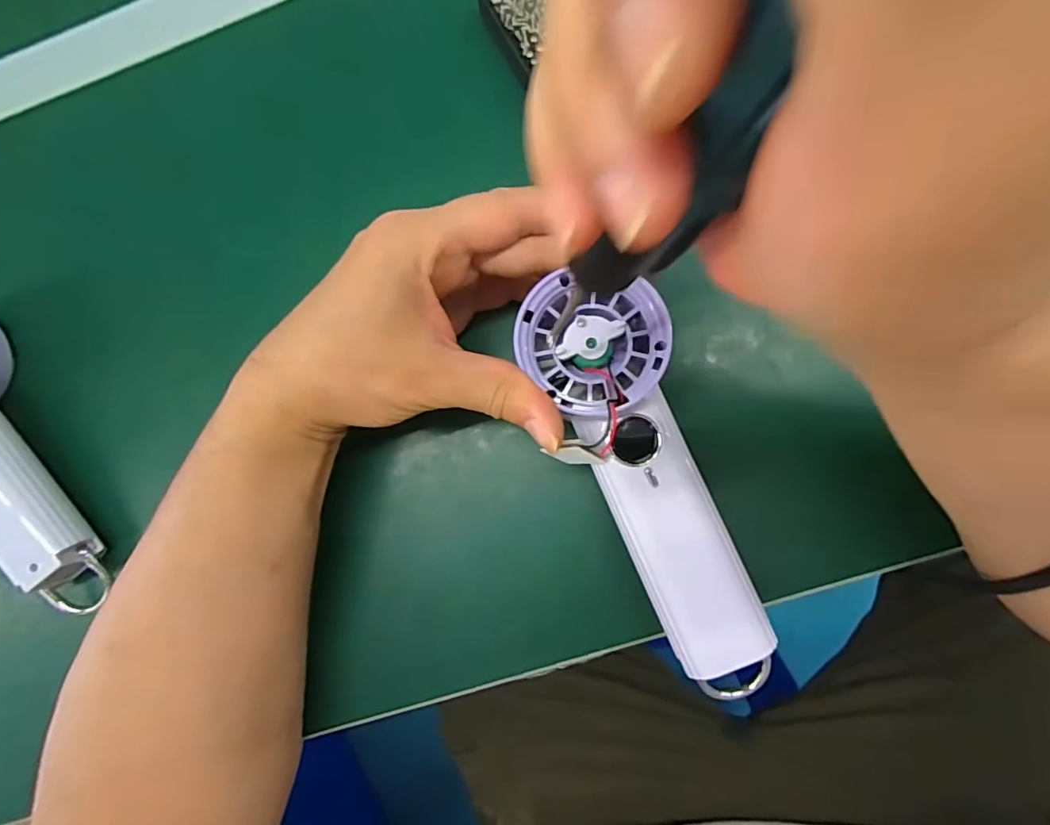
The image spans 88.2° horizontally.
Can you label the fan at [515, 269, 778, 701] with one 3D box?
[{"bbox_3d":[0.053,0.025,0.227,0.059,0.026,0.175,-24,87,5],"label":"fan"}]

